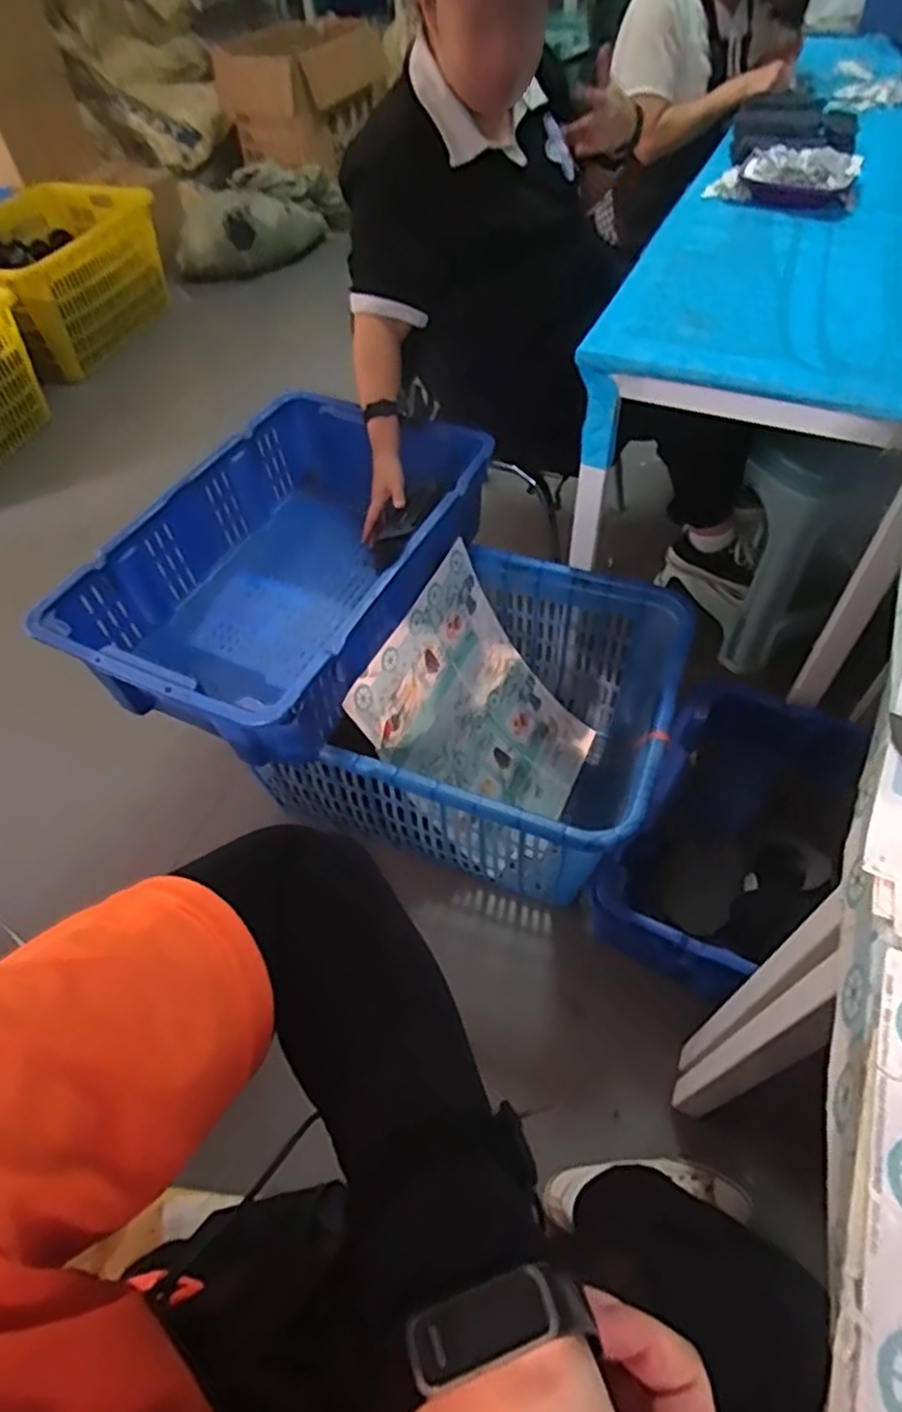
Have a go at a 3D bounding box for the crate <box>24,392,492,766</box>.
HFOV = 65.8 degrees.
[{"bbox_3d":[-0.255,-0.215,1.110,0.423,0.206,0.632,21,57,18],"label":"crate"}]

